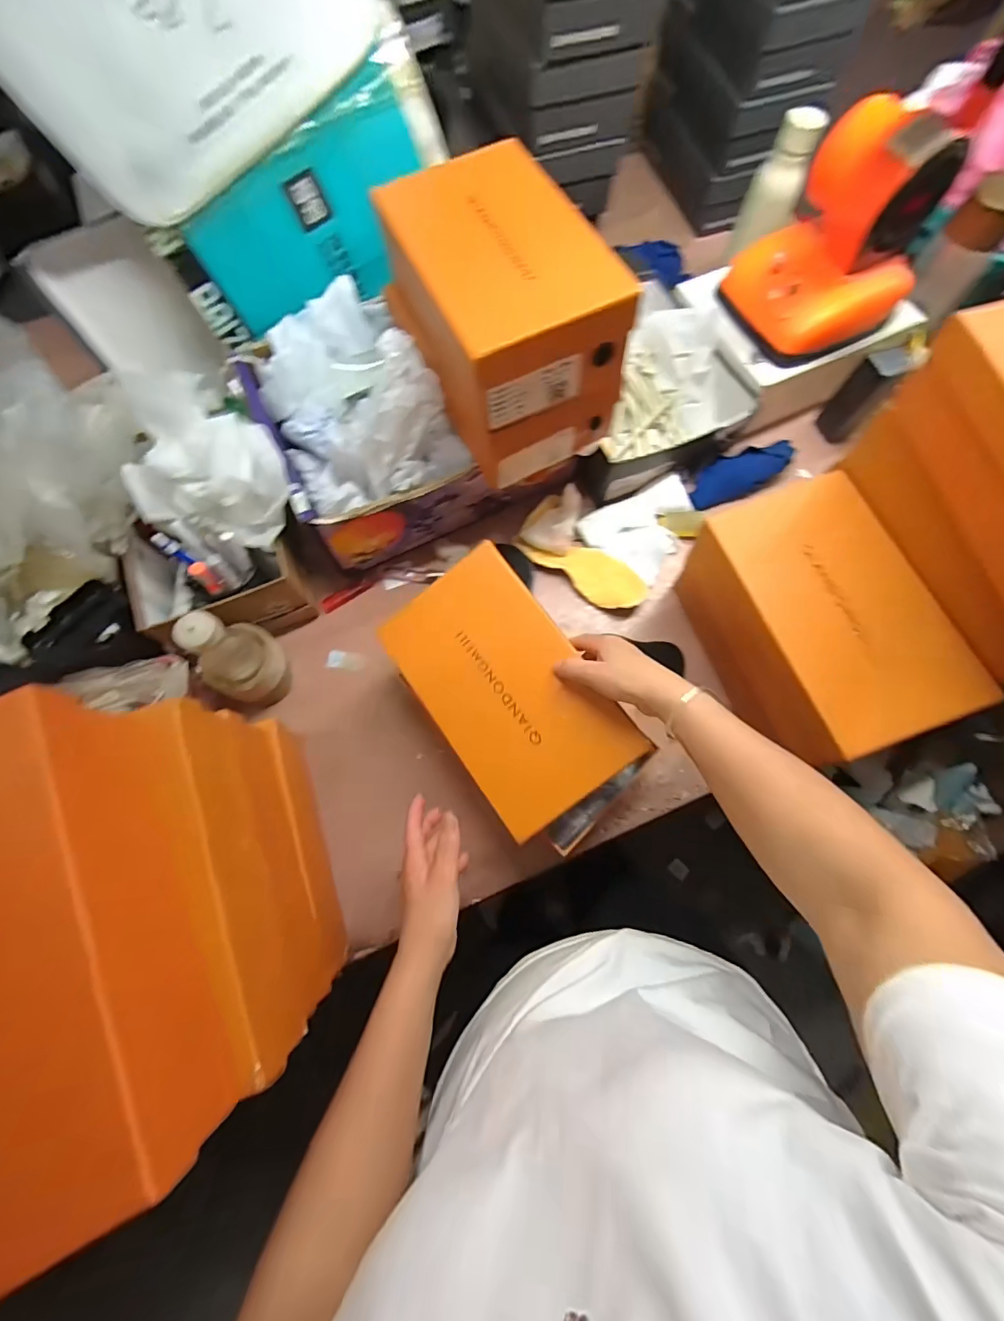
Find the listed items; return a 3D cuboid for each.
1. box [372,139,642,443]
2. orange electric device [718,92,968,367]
[{"bbox_3d":[-0.006,-0.403,0.529,0.169,0.117,0.284,-24,74,-7],"label":"box"},{"bbox_3d":[0.435,-0.551,0.634,0.193,0.191,0.188,-32,76,-10],"label":"orange electric device"}]

